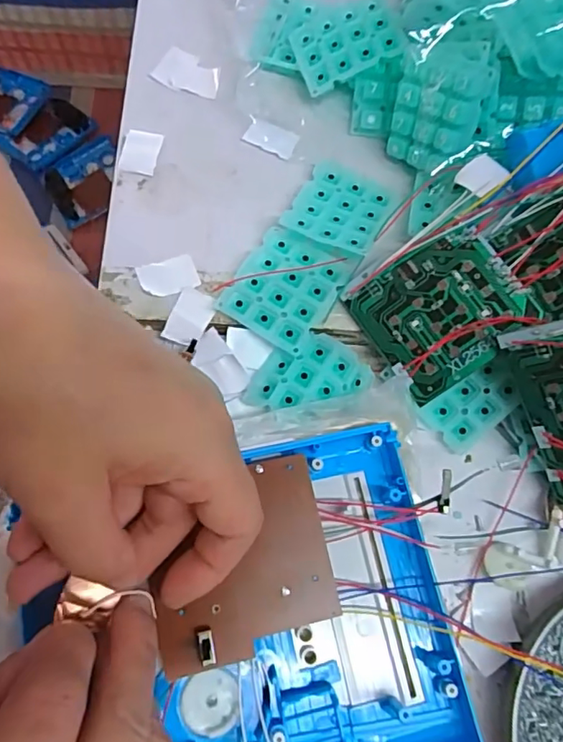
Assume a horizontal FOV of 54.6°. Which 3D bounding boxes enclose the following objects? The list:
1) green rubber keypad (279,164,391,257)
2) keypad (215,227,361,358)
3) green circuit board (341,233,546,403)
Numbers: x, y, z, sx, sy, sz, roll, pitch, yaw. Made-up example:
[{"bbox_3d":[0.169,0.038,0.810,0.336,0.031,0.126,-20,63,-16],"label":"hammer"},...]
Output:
[{"bbox_3d":[0.031,-0.090,0.302,0.048,0.004,0.054,23,59,7],"label":"green rubber keypad"},{"bbox_3d":[0.003,-0.046,0.287,0.050,0.008,0.063,32,73,6],"label":"keypad"},{"bbox_3d":[0.079,-0.029,0.272,0.069,0.004,0.066,-38,77,16],"label":"green circuit board"}]

